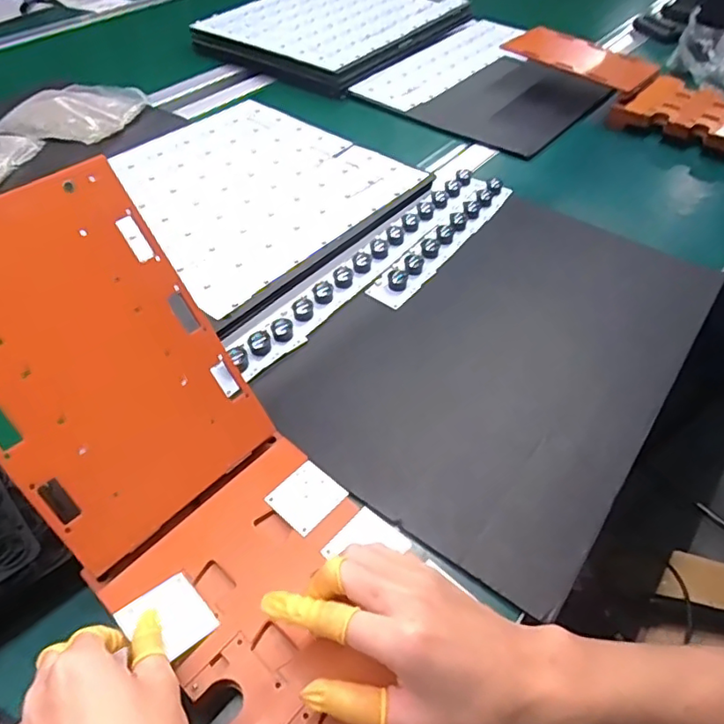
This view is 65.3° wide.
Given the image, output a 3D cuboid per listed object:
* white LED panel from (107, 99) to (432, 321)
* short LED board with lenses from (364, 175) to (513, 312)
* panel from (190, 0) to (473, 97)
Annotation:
[{"bbox_3d":[-0.157,-0.237,0.749,0.348,0.013,0.349,35,56,25],"label":"white LED panel"},{"bbox_3d":[0.105,-0.153,0.684,0.044,0.016,0.270,32,55,23],"label":"short LED board with lenses"},{"bbox_3d":[-0.054,-0.685,1.134,0.379,0.037,0.514,29,54,21],"label":"panel"}]

